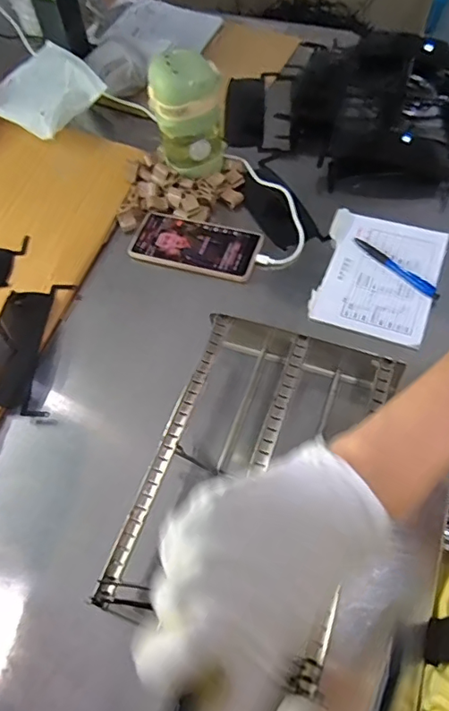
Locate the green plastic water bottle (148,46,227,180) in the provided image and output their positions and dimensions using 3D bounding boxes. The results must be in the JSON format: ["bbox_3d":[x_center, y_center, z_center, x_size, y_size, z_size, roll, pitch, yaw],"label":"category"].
[{"bbox_3d":[-0.047,-0.305,0.691,0.089,0.142,0.073,-1,60,3],"label":"green plastic water bottle"}]

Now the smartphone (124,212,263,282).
[{"bbox_3d":[-0.037,-0.142,0.689,0.163,0.013,0.079,17,62,13],"label":"smartphone"}]

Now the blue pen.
[{"bbox_3d":[0.206,-0.108,0.647,0.013,0.005,0.125,-39,65,-17],"label":"blue pen"}]

